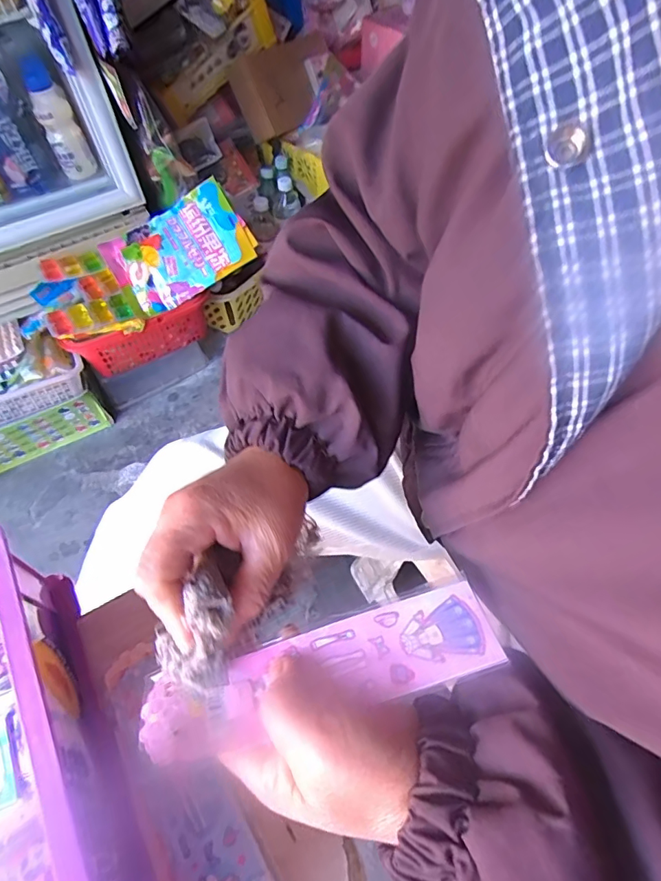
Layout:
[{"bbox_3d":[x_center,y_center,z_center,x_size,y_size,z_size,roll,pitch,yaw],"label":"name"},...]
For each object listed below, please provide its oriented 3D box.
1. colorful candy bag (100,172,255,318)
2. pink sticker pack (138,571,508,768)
[{"bbox_3d":[-0.273,-0.339,0.860,0.239,0.028,0.160,-31,90,3],"label":"colorful candy bag"},{"bbox_3d":[-0.004,0.114,0.240,0.174,0.010,0.045,-17,49,-7],"label":"pink sticker pack"}]

